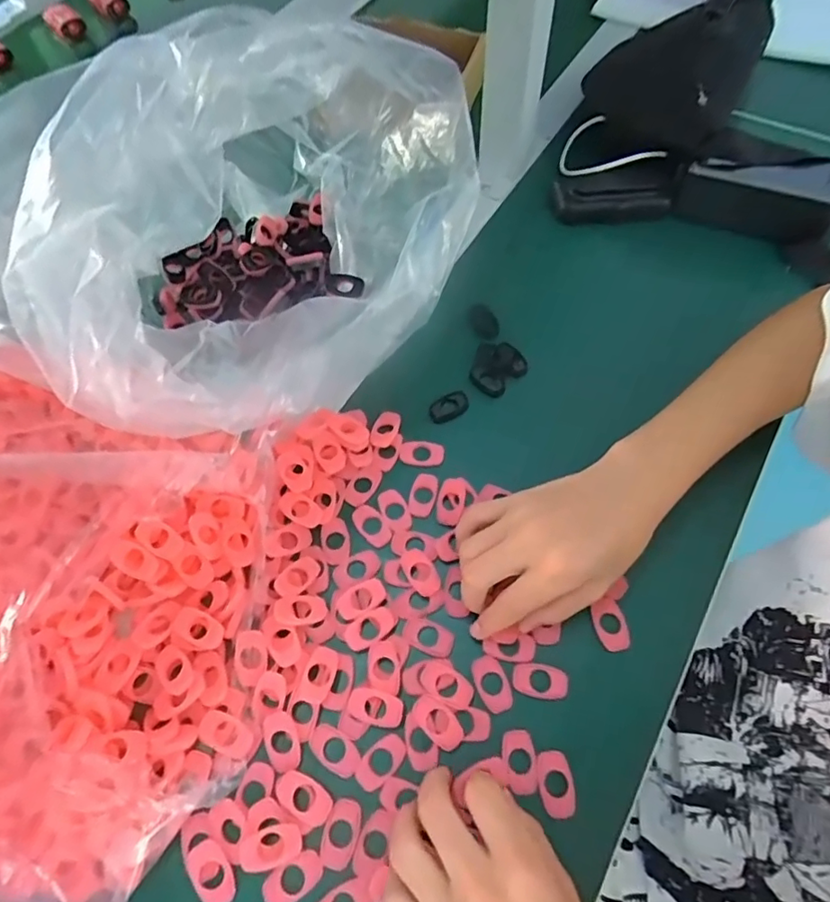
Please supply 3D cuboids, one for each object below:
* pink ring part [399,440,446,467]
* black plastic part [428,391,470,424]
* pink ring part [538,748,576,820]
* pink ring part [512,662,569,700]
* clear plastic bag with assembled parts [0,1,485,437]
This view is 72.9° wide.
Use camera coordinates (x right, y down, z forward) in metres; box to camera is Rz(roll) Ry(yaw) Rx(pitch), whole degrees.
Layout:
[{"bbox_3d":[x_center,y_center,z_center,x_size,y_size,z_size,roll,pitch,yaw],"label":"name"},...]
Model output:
[{"bbox_3d":[0.005,0.000,0.417,0.034,0.004,0.020,5,64,5],"label":"pink ring part"},{"bbox_3d":[0.026,-0.034,0.435,0.032,0.007,0.020,-29,66,-12],"label":"black plastic part"},{"bbox_3d":[0.080,0.188,0.319,0.020,0.004,0.032,-4,63,0],"label":"pink ring part"},{"bbox_3d":[0.077,0.140,0.343,0.033,0.004,0.019,8,64,6],"label":"pink ring part"},{"bbox_3d":[-0.140,-0.174,0.426,0.302,0.166,0.367,26,67,14],"label":"clear plastic bag with assembled parts"}]

